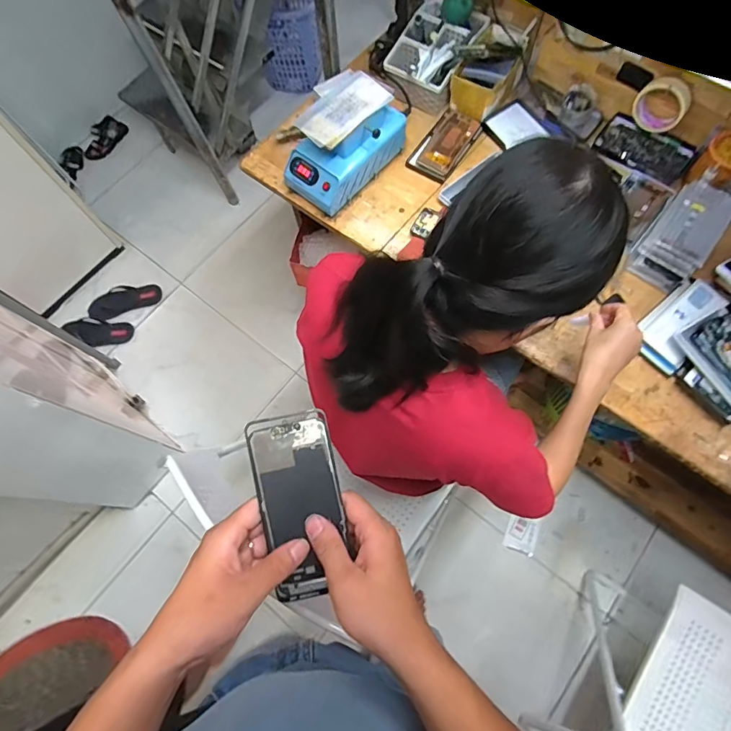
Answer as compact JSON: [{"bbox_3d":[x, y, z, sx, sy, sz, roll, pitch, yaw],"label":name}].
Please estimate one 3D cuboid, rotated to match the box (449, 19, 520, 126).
[{"bbox_3d":[0.262,-0.615,0.951,0.106,0.086,0.165,30,74,13],"label":"box"}]

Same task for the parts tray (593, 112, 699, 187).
[{"bbox_3d":[0.559,-0.434,0.908,0.174,0.039,0.095,36,75,14],"label":"parts tray"}]

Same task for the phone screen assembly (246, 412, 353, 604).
[{"bbox_3d":[-0.057,0.119,0.387,0.072,0.011,0.155,-6,87,0],"label":"phone screen assembly"}]

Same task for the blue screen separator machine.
[{"bbox_3d":[-0.035,-0.445,0.922,0.247,0.113,0.135,-42,73,-12],"label":"blue screen separator machine"}]

